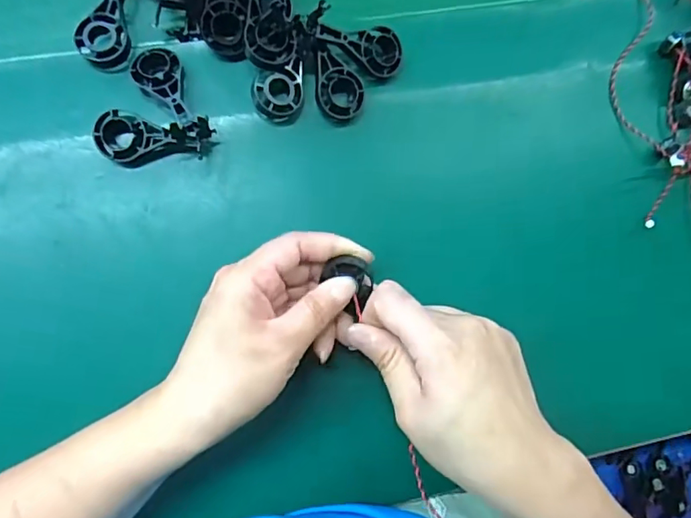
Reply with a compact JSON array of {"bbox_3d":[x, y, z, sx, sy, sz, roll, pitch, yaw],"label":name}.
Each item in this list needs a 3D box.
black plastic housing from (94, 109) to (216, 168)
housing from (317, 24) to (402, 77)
[{"bbox_3d":[-0.109,-0.069,0.299,0.061,0.030,0.029,8,84,-6],"label":"black plastic housing"},{"bbox_3d":[0.009,-0.127,0.313,0.055,0.009,0.026,10,82,-26],"label":"housing"}]

